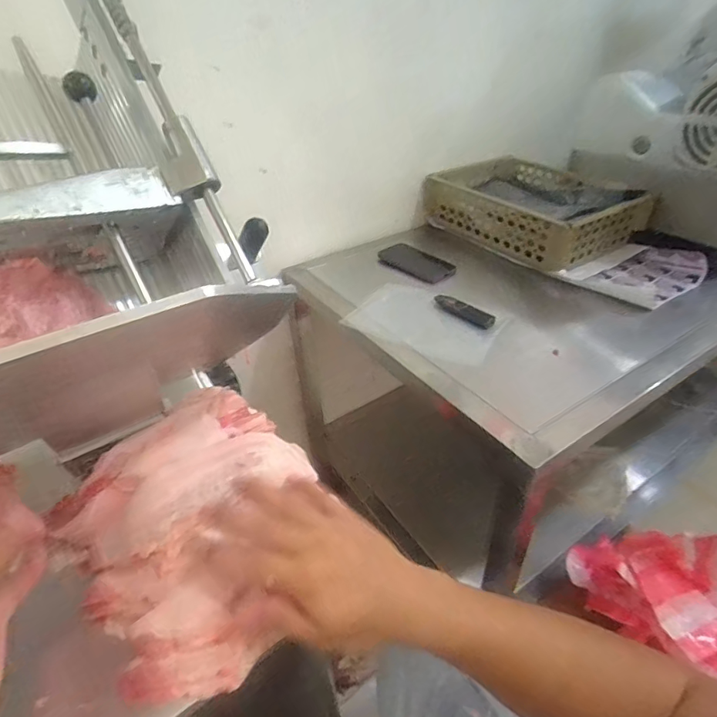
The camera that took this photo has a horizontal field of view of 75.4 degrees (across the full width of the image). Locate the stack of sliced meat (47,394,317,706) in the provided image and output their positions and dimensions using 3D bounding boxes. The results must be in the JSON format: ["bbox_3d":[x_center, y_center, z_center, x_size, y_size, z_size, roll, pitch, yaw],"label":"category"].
[{"bbox_3d":[-0.137,0.141,0.417,0.213,0.069,0.233,-31,45,-32],"label":"stack of sliced meat"}]

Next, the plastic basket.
[{"bbox_3d":[0.386,-0.349,1.052,0.294,0.117,0.417,-22,41,-24],"label":"plastic basket"}]

